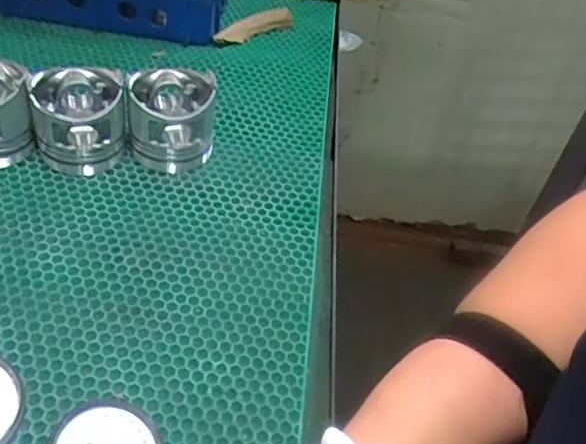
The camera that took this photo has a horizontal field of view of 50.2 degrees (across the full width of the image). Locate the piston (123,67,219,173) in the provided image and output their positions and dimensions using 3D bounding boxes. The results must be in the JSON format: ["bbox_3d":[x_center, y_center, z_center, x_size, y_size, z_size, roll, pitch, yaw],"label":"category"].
[{"bbox_3d":[-0.135,-0.111,0.694,0.094,0.091,0.086,6,44,-6],"label":"piston"}]

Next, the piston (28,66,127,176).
[{"bbox_3d":[-0.225,-0.098,0.667,0.093,0.084,0.093,-5,46,-17],"label":"piston"}]

